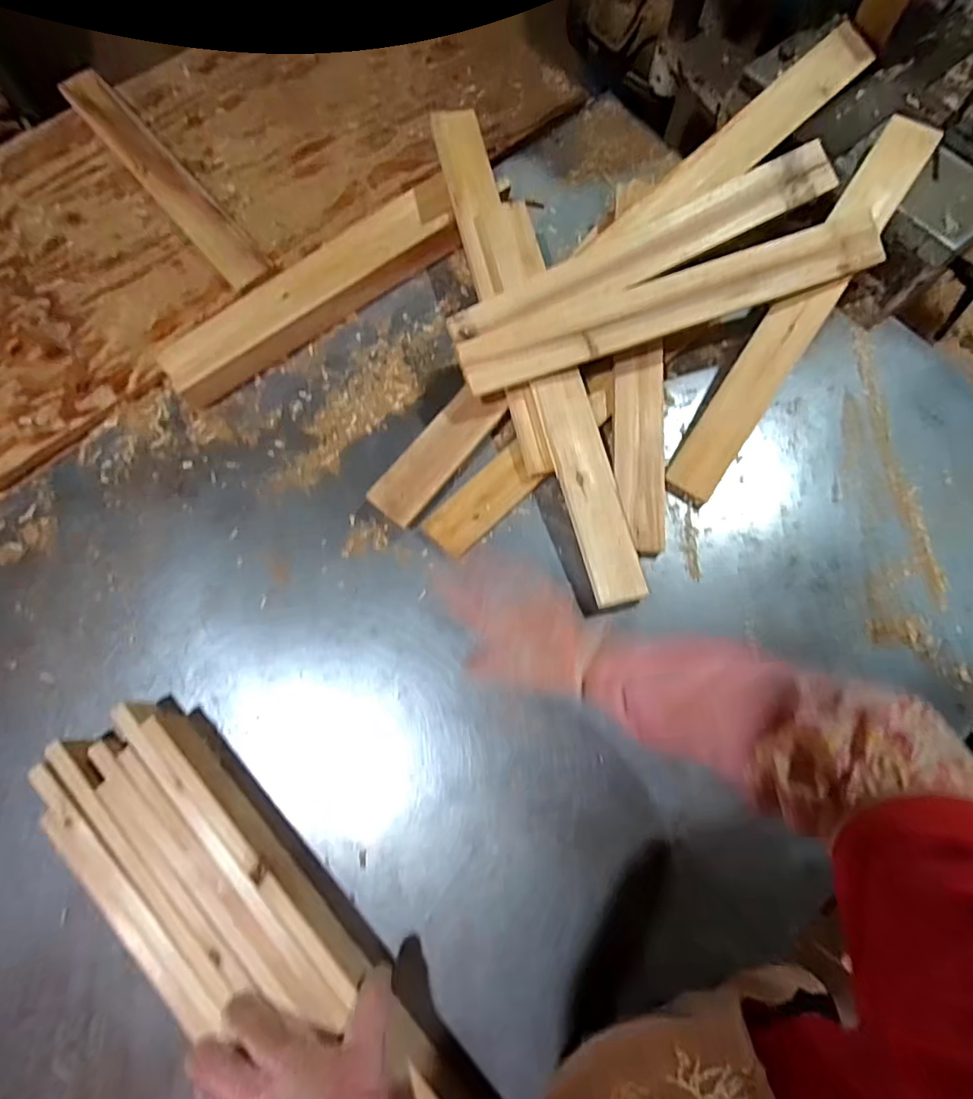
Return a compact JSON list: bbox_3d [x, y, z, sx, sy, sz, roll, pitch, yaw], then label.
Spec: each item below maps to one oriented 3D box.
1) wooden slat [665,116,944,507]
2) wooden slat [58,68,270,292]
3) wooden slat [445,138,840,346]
[{"bbox_3d":[0.369,-0.278,0.619,0.060,0.019,0.496,33,93,8],"label":"wooden slat"},{"bbox_3d":[-0.442,-0.513,0.708,0.059,0.022,0.421,-40,78,-10],"label":"wooden slat"},{"bbox_3d":[0.188,-0.351,0.609,0.486,0.026,0.063,-27,76,-7],"label":"wooden slat"}]

